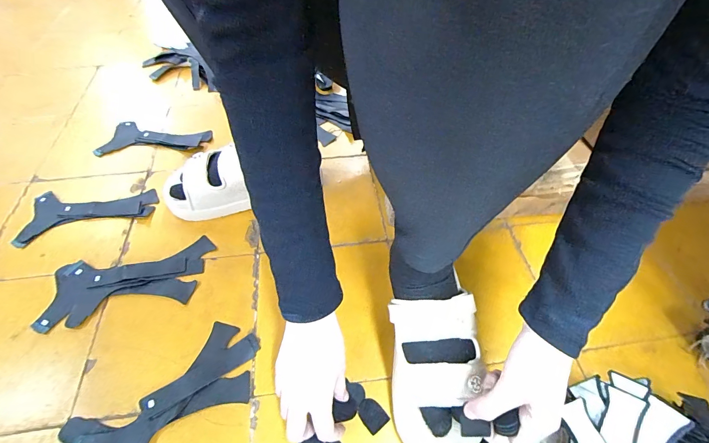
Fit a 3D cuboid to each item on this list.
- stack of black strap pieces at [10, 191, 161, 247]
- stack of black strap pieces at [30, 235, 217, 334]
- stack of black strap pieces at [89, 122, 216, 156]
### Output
[{"bbox_3d":[-0.442,-0.025,0.563,0.204,0.014,0.093,-15,54,-12],"label":"stack of black strap pieces"},{"bbox_3d":[-0.319,0.084,0.484,0.209,0.008,0.107,-8,53,-7],"label":"stack of black strap pieces"},{"bbox_3d":[-0.389,-0.158,0.670,0.190,0.025,0.102,3,53,1],"label":"stack of black strap pieces"}]

